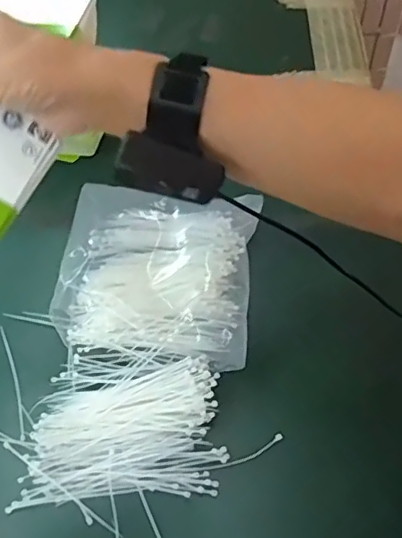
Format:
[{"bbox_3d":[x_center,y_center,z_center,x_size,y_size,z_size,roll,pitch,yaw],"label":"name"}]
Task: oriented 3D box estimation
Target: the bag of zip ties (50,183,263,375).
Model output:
[{"bbox_3d":[-0.045,-0.011,0.547,0.191,0.030,0.198,6,53,6],"label":"bag of zip ties"}]

